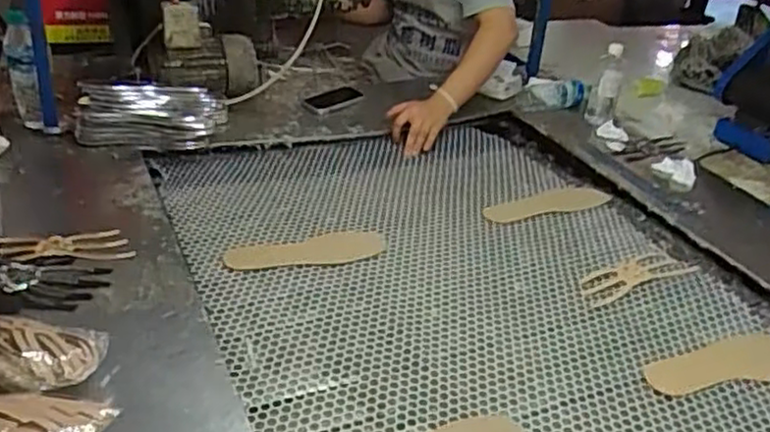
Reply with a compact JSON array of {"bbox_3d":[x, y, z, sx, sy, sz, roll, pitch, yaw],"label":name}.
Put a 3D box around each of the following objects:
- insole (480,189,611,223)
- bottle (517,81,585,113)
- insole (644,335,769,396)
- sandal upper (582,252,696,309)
[{"bbox_3d":[0.301,-0.027,1.358,0.249,0.012,0.088,-8,33,-17],"label":"insole"},{"bbox_3d":[0.391,-0.277,1.659,0.157,0.070,0.050,-1,27,28],"label":"bottle"},{"bbox_3d":[0.483,0.205,1.002,0.251,0.009,0.076,-5,33,-13],"label":"insole"},{"bbox_3d":[0.402,0.096,1.159,0.207,0.007,0.066,-13,35,-23],"label":"sandal upper"}]

